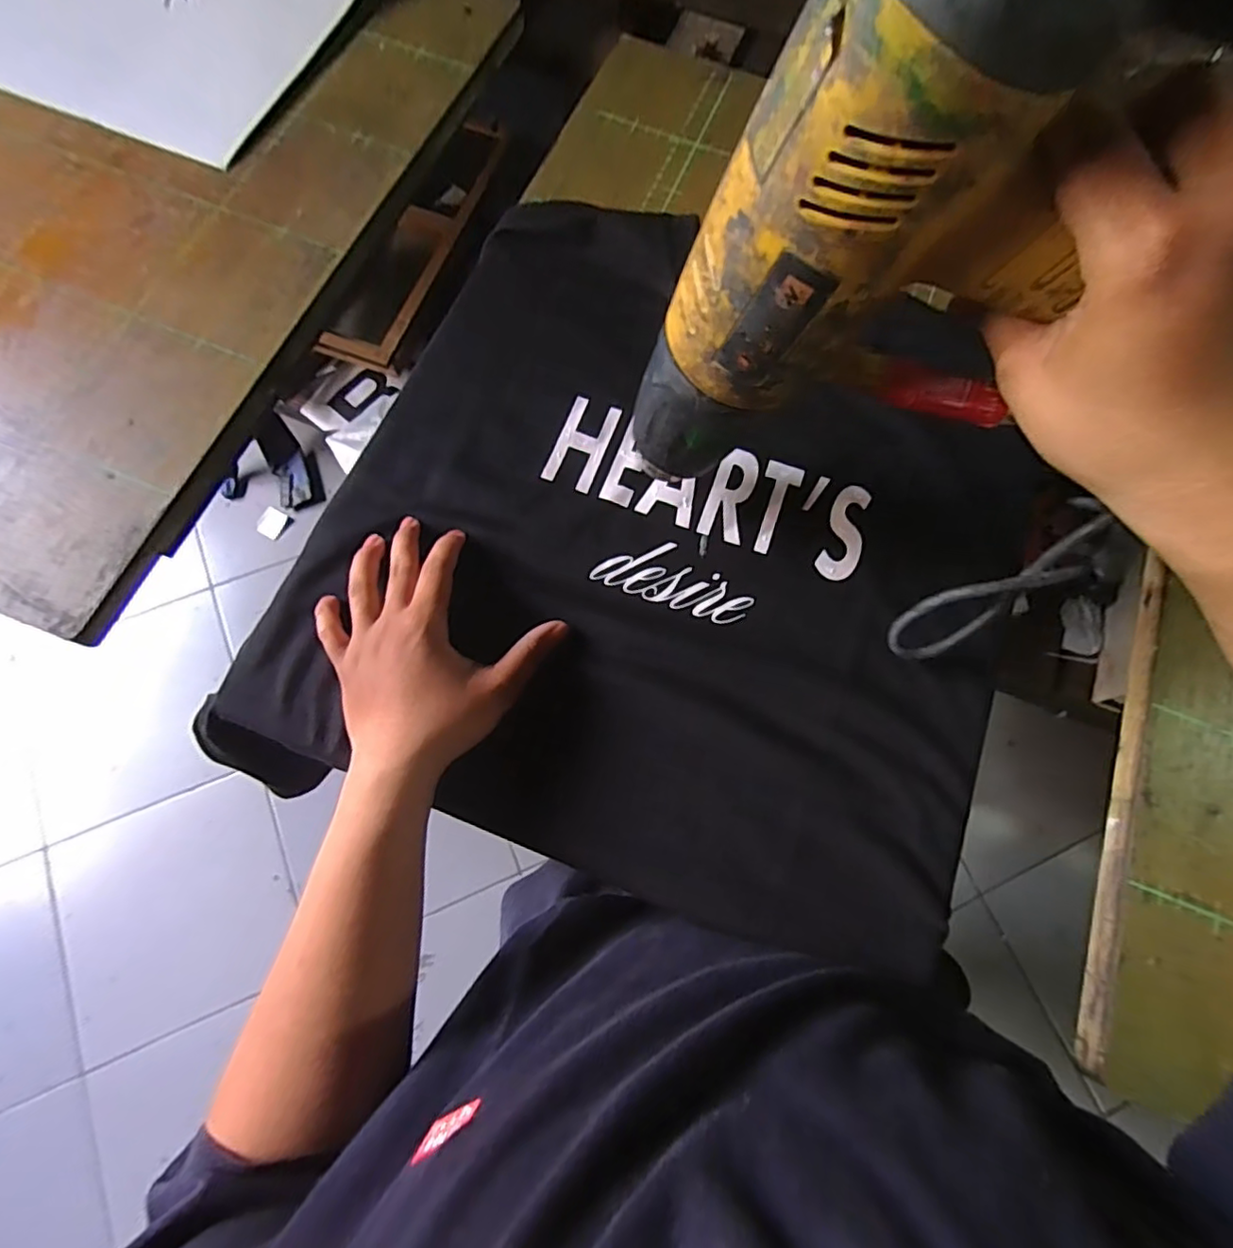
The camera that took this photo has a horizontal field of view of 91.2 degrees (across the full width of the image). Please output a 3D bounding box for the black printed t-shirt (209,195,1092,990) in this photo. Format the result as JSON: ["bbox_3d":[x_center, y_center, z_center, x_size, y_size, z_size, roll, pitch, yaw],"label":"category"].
[{"bbox_3d":[0.034,-0.046,0.351,0.391,0.020,0.382,23,75,4],"label":"black printed t-shirt"}]

